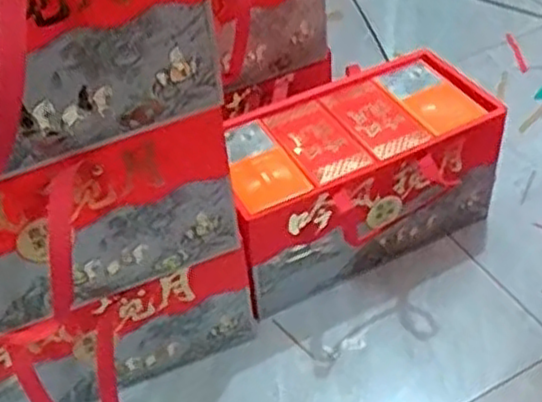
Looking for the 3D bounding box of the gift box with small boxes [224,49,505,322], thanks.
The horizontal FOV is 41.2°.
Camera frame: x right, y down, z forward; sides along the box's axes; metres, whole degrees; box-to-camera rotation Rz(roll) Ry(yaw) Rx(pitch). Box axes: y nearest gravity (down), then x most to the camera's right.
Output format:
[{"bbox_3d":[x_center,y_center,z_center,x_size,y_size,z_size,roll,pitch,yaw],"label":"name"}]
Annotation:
[{"bbox_3d":[0.110,-0.030,1.073,0.418,0.201,0.230,-24,47,-18],"label":"gift box with small boxes"}]

